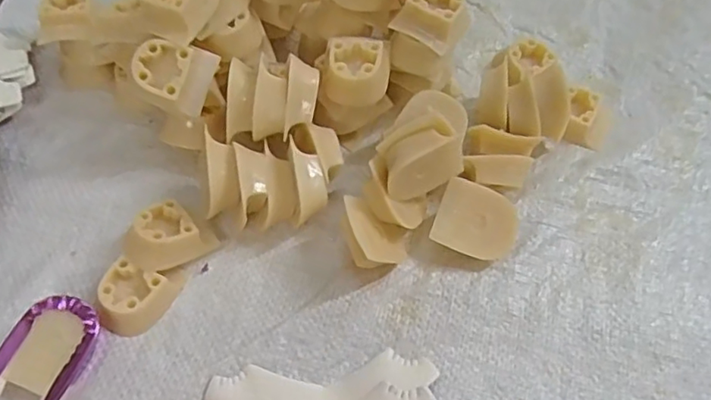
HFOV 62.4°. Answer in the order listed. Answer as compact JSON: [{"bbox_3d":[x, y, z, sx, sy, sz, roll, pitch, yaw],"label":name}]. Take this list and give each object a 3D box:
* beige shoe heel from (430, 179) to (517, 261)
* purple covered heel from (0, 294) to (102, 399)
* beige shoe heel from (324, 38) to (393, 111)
[{"bbox_3d":[0.069,0.012,0.341,0.046,0.015,0.040,17,87,-3],"label":"beige shoe heel"},{"bbox_3d":[-0.155,0.077,0.298,0.039,0.019,0.054,16,61,6],"label":"purple covered heel"},{"bbox_3d":[0.001,-0.076,0.344,0.037,0.023,0.033,2,62,-2],"label":"beige shoe heel"}]

